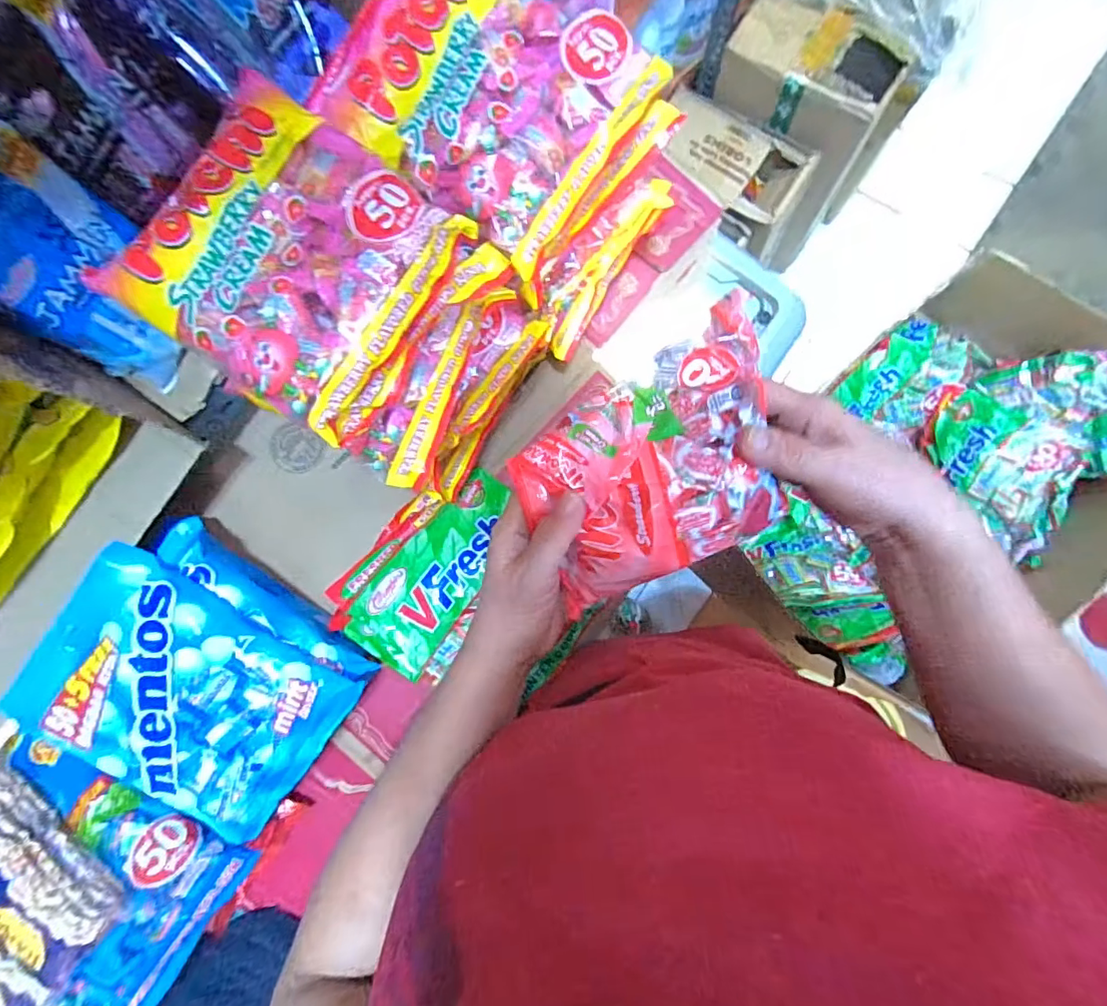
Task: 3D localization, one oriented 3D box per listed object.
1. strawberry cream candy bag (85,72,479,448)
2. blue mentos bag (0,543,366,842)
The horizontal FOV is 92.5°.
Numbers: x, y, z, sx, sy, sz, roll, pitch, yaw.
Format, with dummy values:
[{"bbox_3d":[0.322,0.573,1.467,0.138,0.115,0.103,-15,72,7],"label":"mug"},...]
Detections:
[{"bbox_3d":[-0.151,-0.142,0.306,0.155,0.041,0.148,33,87,8],"label":"strawberry cream candy bag"},{"bbox_3d":[-0.261,0.143,0.381,0.197,0.040,0.148,35,91,-7],"label":"blue mentos bag"}]

